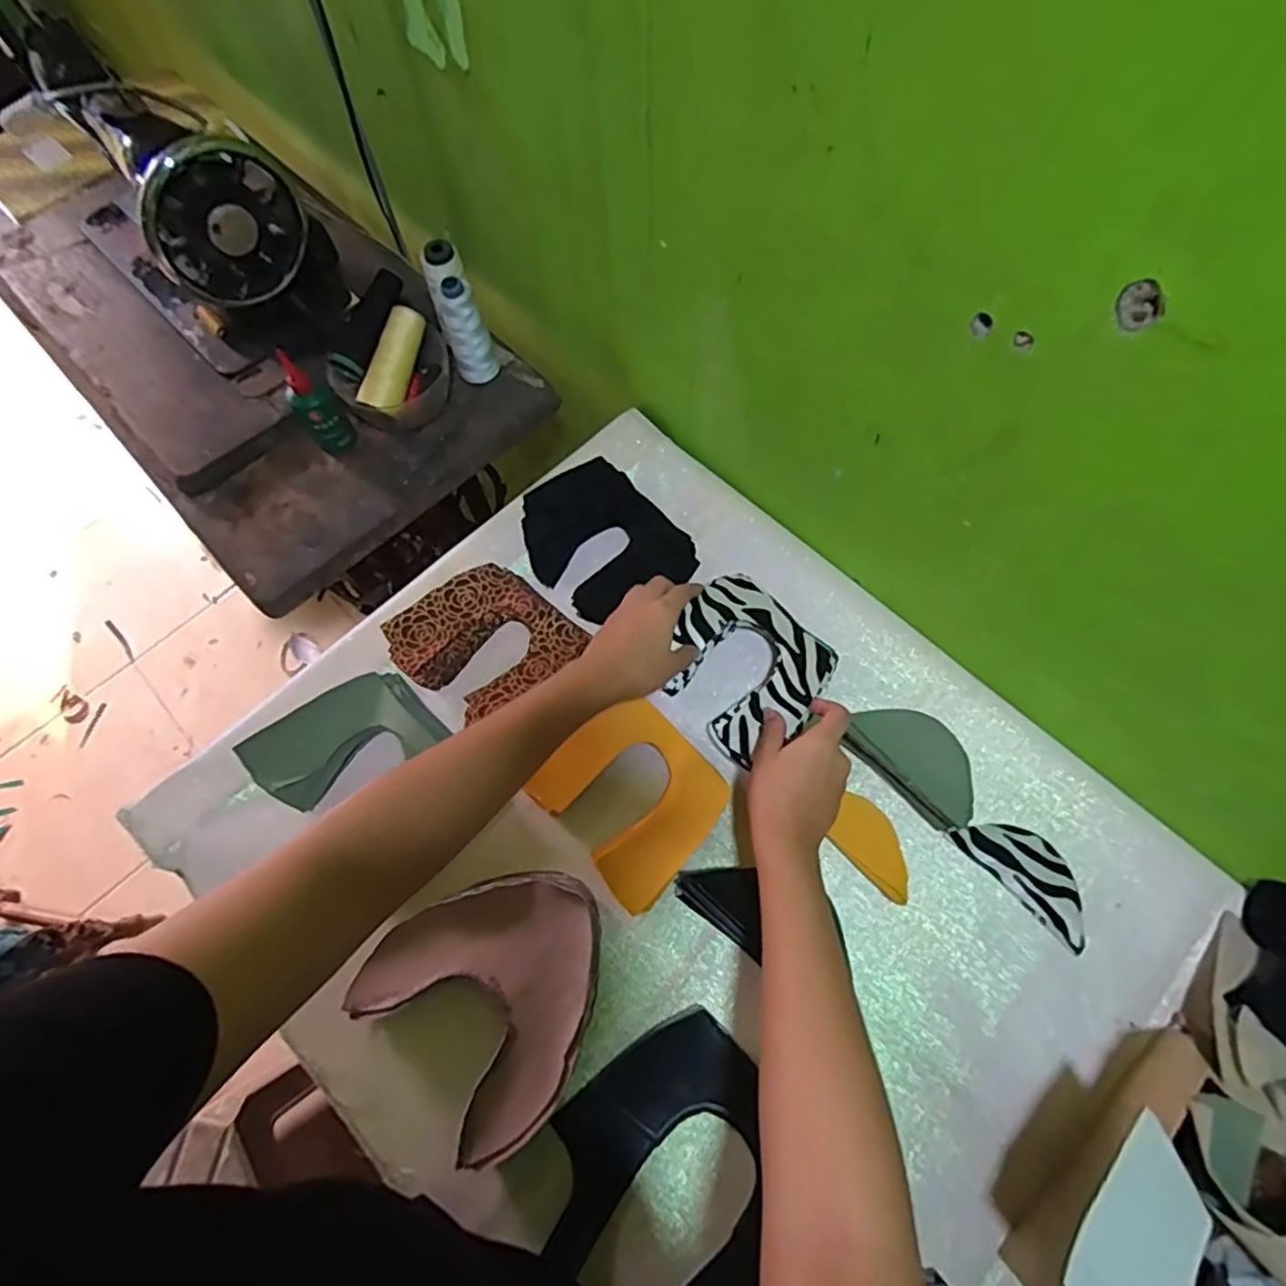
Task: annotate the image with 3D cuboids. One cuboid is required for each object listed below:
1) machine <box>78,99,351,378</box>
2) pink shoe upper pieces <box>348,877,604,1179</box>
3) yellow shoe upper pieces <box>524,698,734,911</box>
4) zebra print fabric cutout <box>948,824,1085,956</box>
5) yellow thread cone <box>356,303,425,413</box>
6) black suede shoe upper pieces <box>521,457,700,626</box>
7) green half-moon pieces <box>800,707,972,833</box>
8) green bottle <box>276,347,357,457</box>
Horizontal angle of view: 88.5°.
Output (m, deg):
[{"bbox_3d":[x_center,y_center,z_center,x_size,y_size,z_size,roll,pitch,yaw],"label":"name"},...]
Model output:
[{"bbox_3d":[-0.517,-0.485,0.701,0.408,0.202,0.165,40,74,16],"label":"machine"},{"bbox_3d":[-0.103,0.256,0.494,0.167,0.027,0.163,-41,72,-14],"label":"pink shoe upper pieces"},{"bbox_3d":[-0.005,0.126,0.544,0.124,0.032,0.136,-41,72,-14],"label":"yellow shoe upper pieces"},{"bbox_3d":[0.305,0.178,0.520,0.052,0.004,0.112,-41,72,-14],"label":"zebra print fabric cutout"},{"bbox_3d":[-0.252,-0.288,0.679,0.039,0.033,0.112,18,86,9],"label":"yellow thread cone"},{"bbox_3d":[-0.041,-0.096,0.633,0.123,0.045,0.149,-40,72,-14],"label":"black suede shoe upper pieces"},{"bbox_3d":[0.223,0.095,0.540,0.108,0.031,0.061,43,86,15],"label":"green half-moon pieces"},{"bbox_3d":[-0.332,-0.239,0.667,0.046,0.100,0.033,36,73,15],"label":"green bottle"}]

